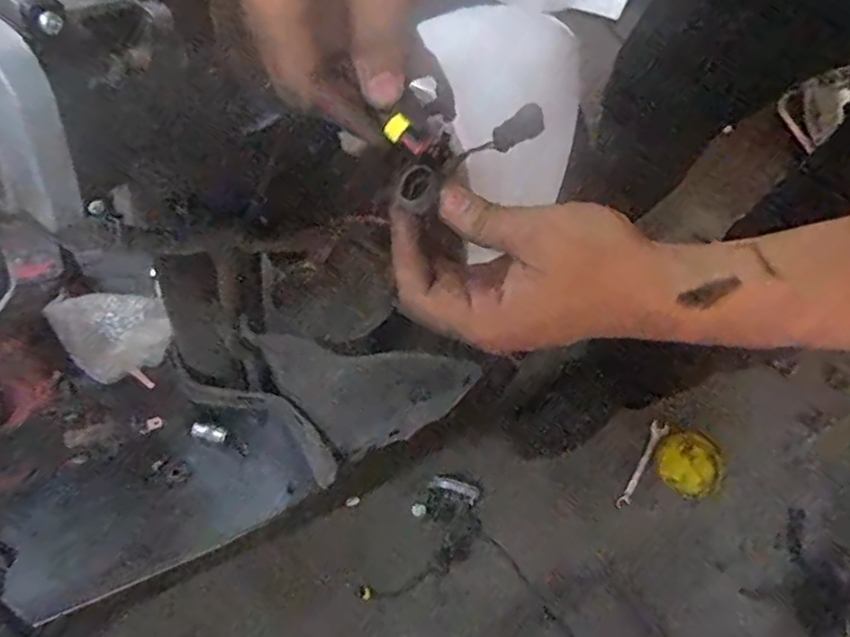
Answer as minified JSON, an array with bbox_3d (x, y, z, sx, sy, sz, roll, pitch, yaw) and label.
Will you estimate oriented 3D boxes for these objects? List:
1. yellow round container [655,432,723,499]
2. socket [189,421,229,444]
[{"bbox_3d":[0.447,0.251,1.017,0.110,0.044,0.103,0,71,0],"label":"yellow round container"},{"bbox_3d":[-0.249,0.130,0.681,0.040,0.015,0.017,13,72,4],"label":"socket"}]

